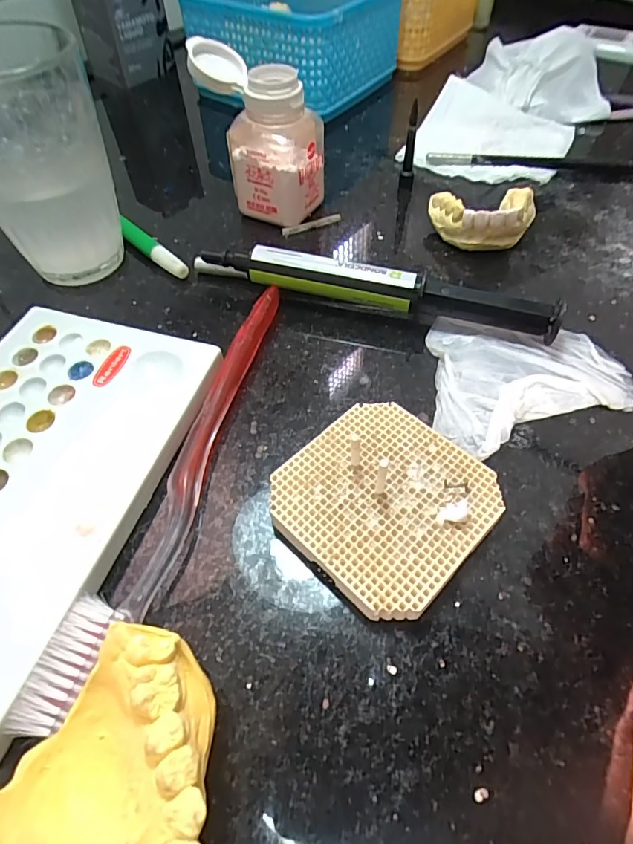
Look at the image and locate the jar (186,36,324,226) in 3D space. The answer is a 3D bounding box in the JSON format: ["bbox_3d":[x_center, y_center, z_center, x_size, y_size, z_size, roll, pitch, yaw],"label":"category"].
[{"bbox_3d":[-0.030,-0.149,0.265,0.063,0.070,0.037,18,55,14],"label":"jar"}]

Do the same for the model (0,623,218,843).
[{"bbox_3d":[-0.046,0.085,0.112,0.047,0.037,0.062,27,58,18],"label":"model"}]

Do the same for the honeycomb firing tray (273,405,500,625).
[{"bbox_3d":[0.023,0.027,0.171,0.064,0.011,0.066,39,62,24],"label":"honeycomb firing tray"}]

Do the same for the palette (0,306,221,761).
[{"bbox_3d":[-0.107,0.019,0.176,0.098,0.011,0.150,13,55,9],"label":"palette"}]

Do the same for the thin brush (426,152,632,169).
[{"bbox_3d":[0.166,-0.164,0.313,0.187,0.008,0.011,1,53,1],"label":"thin brush"}]

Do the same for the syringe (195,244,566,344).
[{"bbox_3d":[0.024,-0.061,0.228,0.168,0.022,0.013,13,54,10],"label":"syringe"}]

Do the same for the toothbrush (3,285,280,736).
[{"bbox_3d":[-0.045,0.013,0.181,0.018,0.012,0.182,14,54,11],"label":"toothbrush"}]

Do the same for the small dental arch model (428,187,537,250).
[{"bbox_3d":[0.091,-0.109,0.261,0.054,0.026,0.034,-2,53,-1],"label":"small dental arch model"}]

